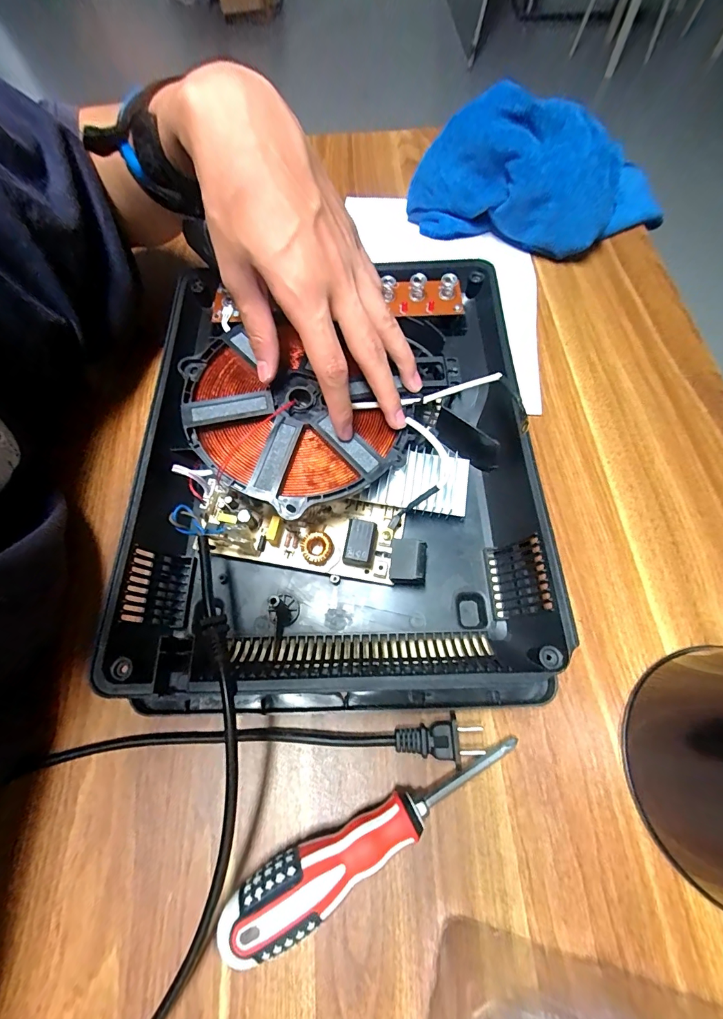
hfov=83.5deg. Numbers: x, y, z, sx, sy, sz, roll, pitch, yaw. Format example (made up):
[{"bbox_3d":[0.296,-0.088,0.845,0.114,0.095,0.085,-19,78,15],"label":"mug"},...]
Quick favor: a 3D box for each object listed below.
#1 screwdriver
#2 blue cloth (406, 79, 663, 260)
[{"bbox_3d":[0.010,0.179,0.228,0.177,0.036,0.032,-27,70,-10],"label":"screwdriver"},{"bbox_3d":[0.181,-0.339,0.406,0.259,0.096,0.116,14,69,7],"label":"blue cloth"}]

